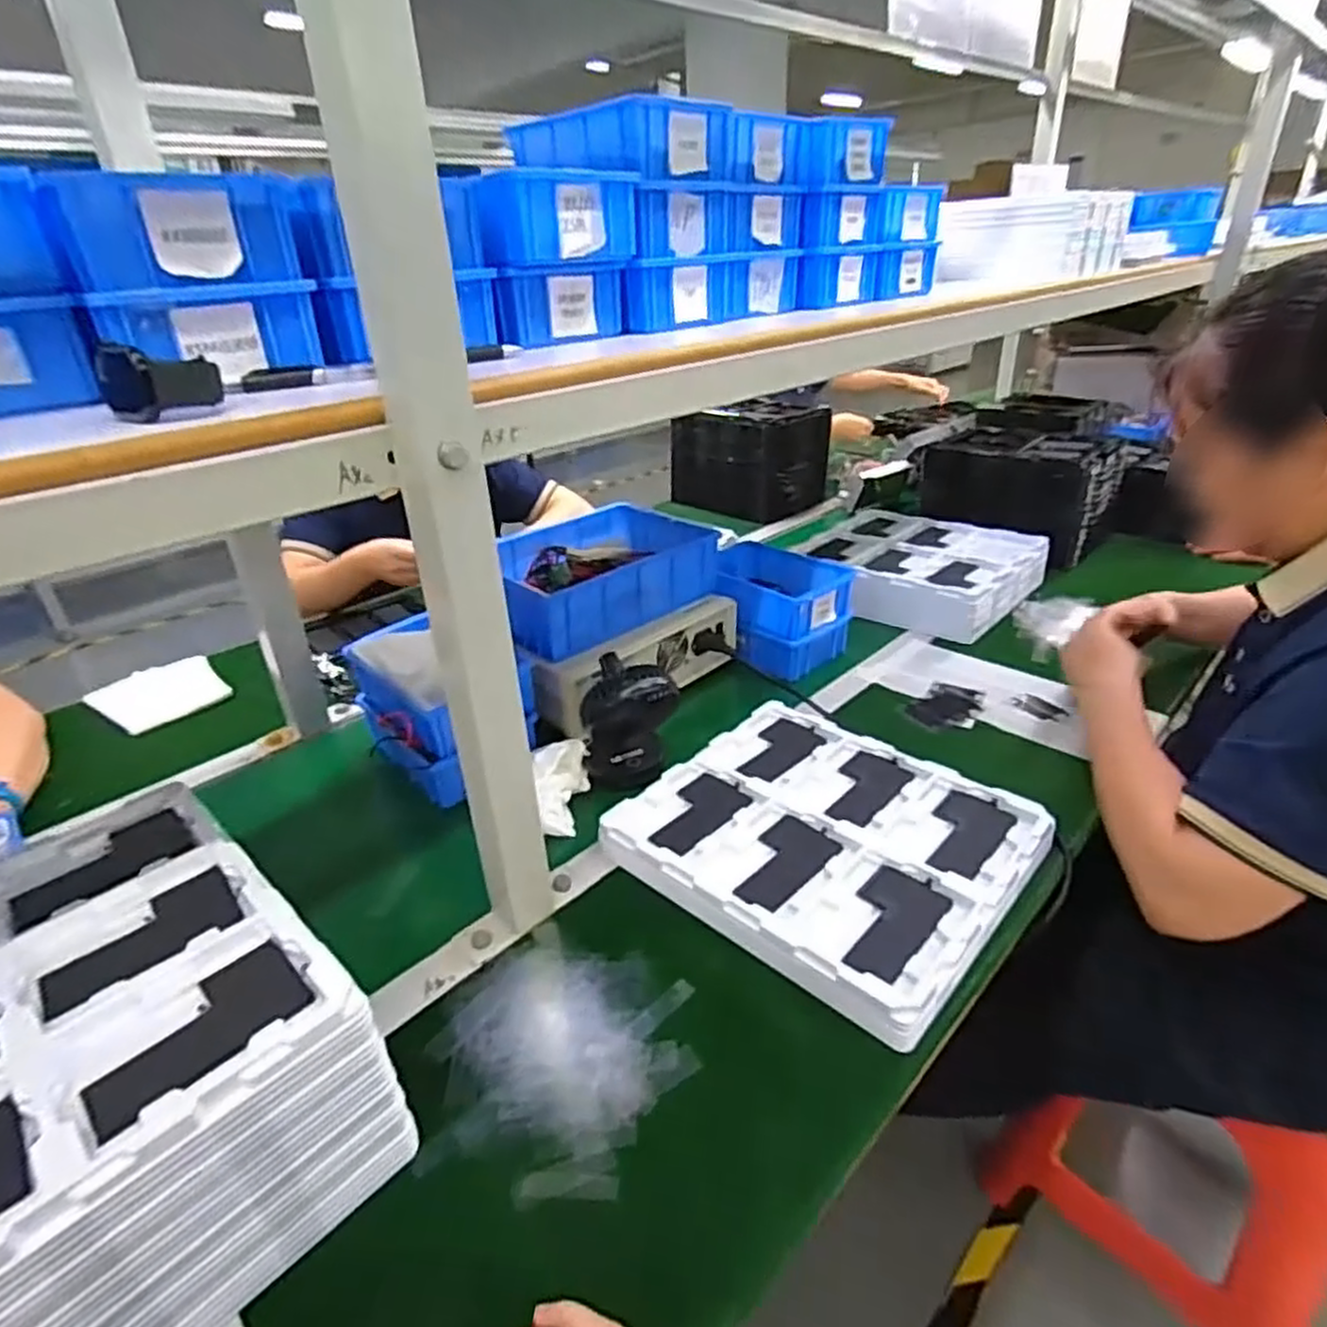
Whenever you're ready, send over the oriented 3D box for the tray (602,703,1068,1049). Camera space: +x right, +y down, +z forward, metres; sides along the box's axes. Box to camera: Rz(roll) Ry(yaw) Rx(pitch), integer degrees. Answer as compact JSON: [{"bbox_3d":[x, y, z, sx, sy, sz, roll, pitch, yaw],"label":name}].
[{"bbox_3d":[0.146,0.159,0.684,0.317,0.036,0.278,21,37,37],"label":"tray"}]

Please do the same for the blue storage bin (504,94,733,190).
[{"bbox_3d":[-0.038,-0.488,0.720,0.139,0.059,0.175,-27,37,-36],"label":"blue storage bin"}]

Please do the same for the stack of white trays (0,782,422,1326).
[{"bbox_3d":[-0.367,0.254,0.459,0.317,0.140,0.277,22,38,38],"label":"stack of white trays"}]

